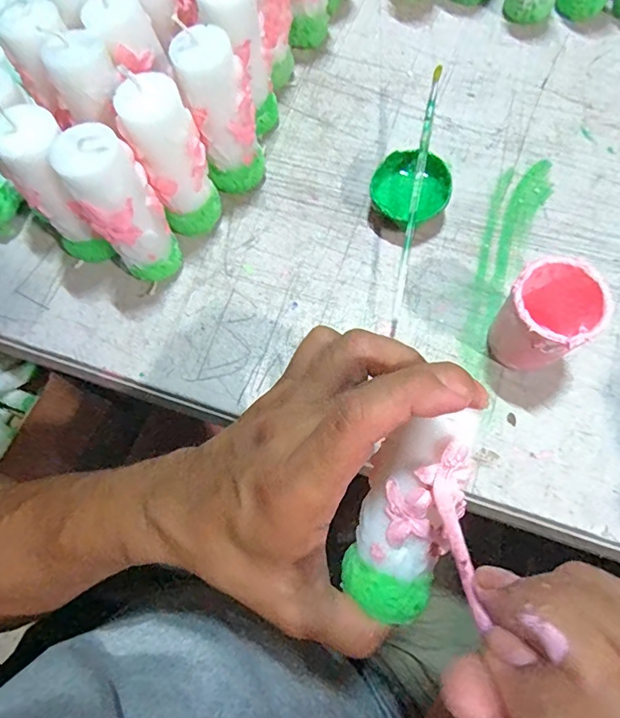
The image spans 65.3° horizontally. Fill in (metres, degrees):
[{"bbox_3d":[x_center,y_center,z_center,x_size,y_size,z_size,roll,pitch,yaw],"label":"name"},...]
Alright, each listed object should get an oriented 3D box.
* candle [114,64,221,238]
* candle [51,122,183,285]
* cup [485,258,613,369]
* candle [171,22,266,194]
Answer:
[{"bbox_3d":[-0.086,-0.124,0.311,0.040,0.111,0.032,-20,71,-5],"label":"candle"},{"bbox_3d":[-0.113,-0.089,0.302,0.040,0.108,0.037,-1,70,2],"label":"candle"},{"bbox_3d":[0.136,-0.022,0.285,0.049,0.072,0.048,-1,70,2],"label":"cup"},{"bbox_3d":[-0.057,-0.159,0.325,0.040,0.107,0.037,-21,71,-5],"label":"candle"}]

